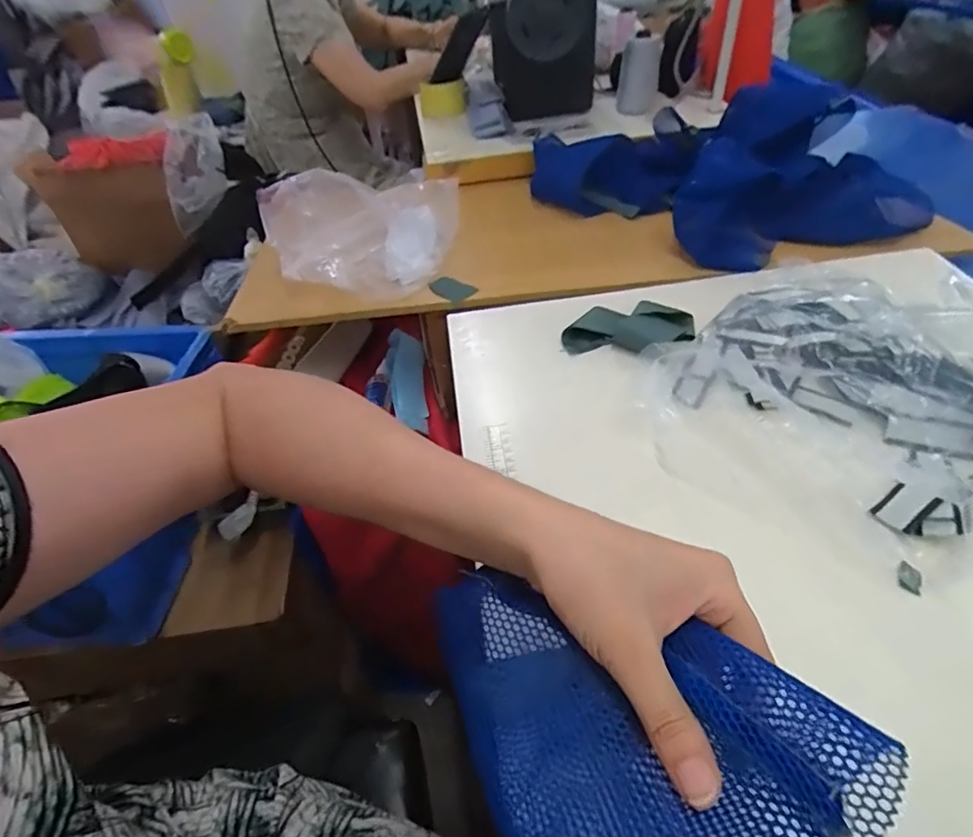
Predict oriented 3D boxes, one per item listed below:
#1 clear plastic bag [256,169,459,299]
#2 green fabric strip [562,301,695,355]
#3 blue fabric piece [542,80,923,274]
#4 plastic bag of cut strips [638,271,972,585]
[{"bbox_3d":[-0.141,-0.240,0.635,0.181,0.096,0.228,0,46,7],"label":"clear plastic bag"},{"bbox_3d":[0.132,-0.087,0.520,0.116,0.015,0.067,-4,45,4],"label":"green fabric strip"},{"bbox_3d":[0.284,-0.335,0.688,0.270,0.117,0.429,-29,49,-20],"label":"blue fabric piece"},{"bbox_3d":[0.280,-0.035,0.438,0.248,0.061,0.286,27,55,29],"label":"plastic bag of cut strips"}]

